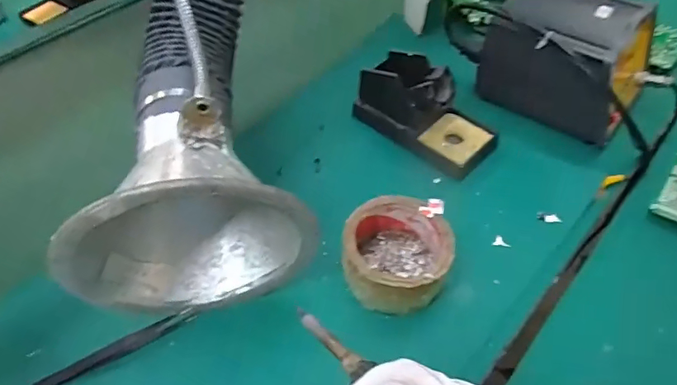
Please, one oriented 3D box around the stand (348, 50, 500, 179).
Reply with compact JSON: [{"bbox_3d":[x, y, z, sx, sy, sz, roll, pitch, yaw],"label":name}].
[{"bbox_3d":[0.091,-0.091,0.514,0.146,0.073,0.068,35,60,28],"label":"stand"}]

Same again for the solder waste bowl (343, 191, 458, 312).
[{"bbox_3d":[0.049,0.052,0.409,0.085,0.055,0.090,-2,50,2],"label":"solder waste bowl"}]

